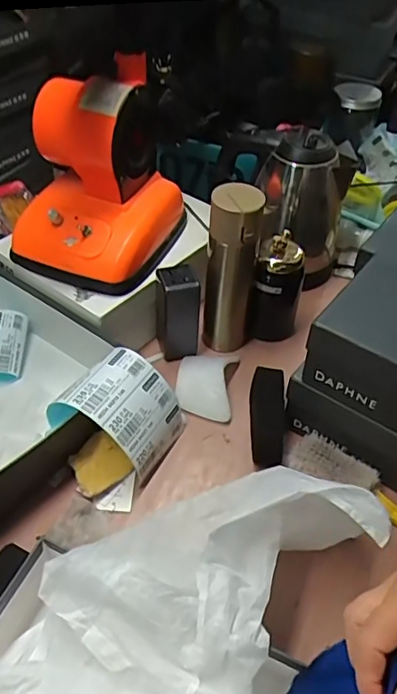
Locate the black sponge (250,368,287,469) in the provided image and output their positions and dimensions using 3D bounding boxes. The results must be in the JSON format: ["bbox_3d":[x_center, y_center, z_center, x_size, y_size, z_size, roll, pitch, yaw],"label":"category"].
[{"bbox_3d":[0.088,0.089,0.690,0.041,0.024,0.123,2,76,-1],"label":"black sponge"}]

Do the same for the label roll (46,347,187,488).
[{"bbox_3d":[-0.095,0.068,0.642,0.130,0.081,0.106,22,49,17],"label":"label roll"}]

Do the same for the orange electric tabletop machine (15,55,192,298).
[{"bbox_3d":[-0.129,-0.212,0.702,0.180,0.221,0.203,15,47,11],"label":"orange electric tabletop machine"}]

